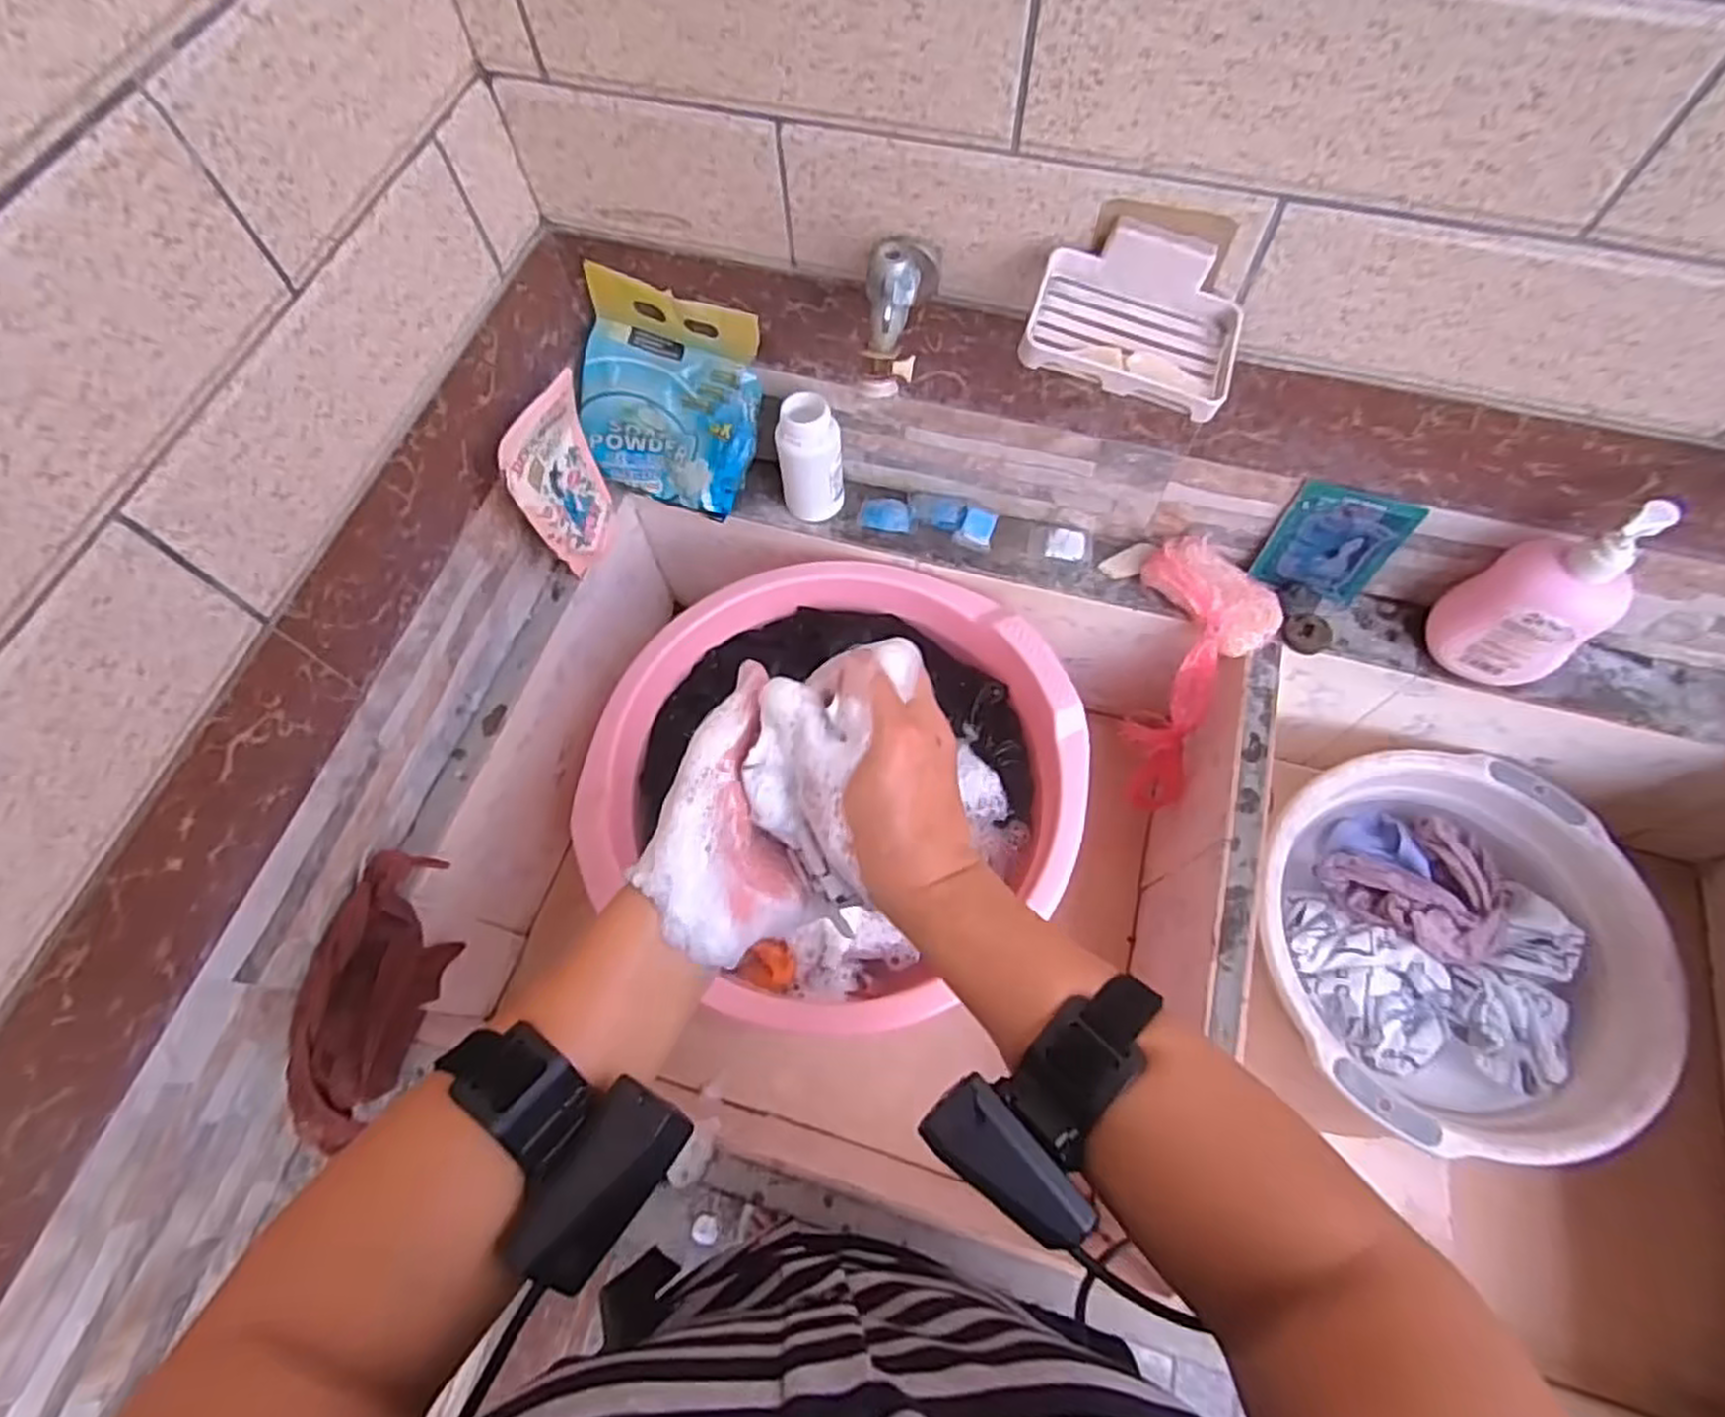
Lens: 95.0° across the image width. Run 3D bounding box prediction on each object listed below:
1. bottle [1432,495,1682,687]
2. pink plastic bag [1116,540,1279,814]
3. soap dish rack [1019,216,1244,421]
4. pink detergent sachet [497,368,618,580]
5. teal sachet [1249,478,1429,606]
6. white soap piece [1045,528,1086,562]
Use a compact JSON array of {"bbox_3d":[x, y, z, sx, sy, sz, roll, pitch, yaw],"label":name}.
[{"bbox_3d":[0.509,-0.081,0.581,0.084,0.166,0.054,26,69,12],"label":"bottle"},{"bbox_3d":[0.290,-0.021,0.709,0.104,0.065,0.243,9,111,6],"label":"pink plastic bag"},{"bbox_3d":[0.167,-0.237,0.476,0.125,0.049,0.089,15,67,8],"label":"soap dish rack"},{"bbox_3d":[-0.253,-0.196,0.674,0.027,0.151,0.100,8,66,5],"label":"pink detergent sachet"},{"bbox_3d":[0.385,-0.134,0.646,0.091,0.104,0.008,16,57,9],"label":"teal sachet"},{"bbox_3d":[0.187,-0.149,0.723,0.033,0.009,0.031,12,67,7],"label":"white soap piece"}]

